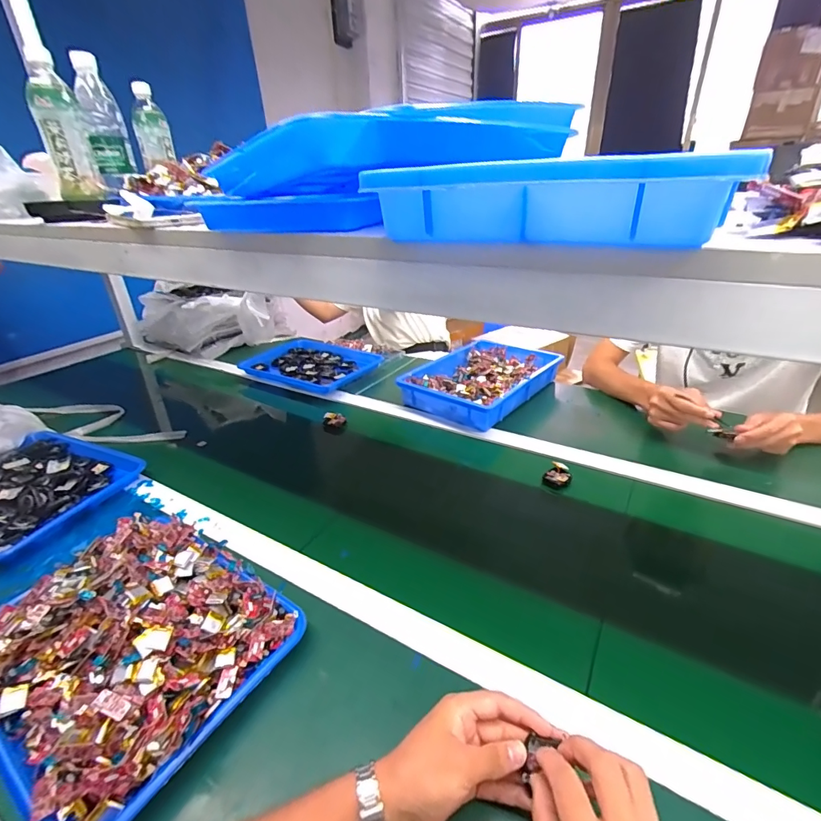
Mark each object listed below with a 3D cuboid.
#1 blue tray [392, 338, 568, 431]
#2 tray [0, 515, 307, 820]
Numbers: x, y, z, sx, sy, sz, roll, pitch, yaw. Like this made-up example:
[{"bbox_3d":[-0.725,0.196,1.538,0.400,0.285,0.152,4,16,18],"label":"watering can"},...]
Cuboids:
[{"bbox_3d":[0.172,-0.074,1.047,0.261,0.068,0.373,21,36,36],"label":"blue tray"},{"bbox_3d":[-0.310,0.231,0.470,0.315,0.079,0.258,18,35,33],"label":"tray"}]

